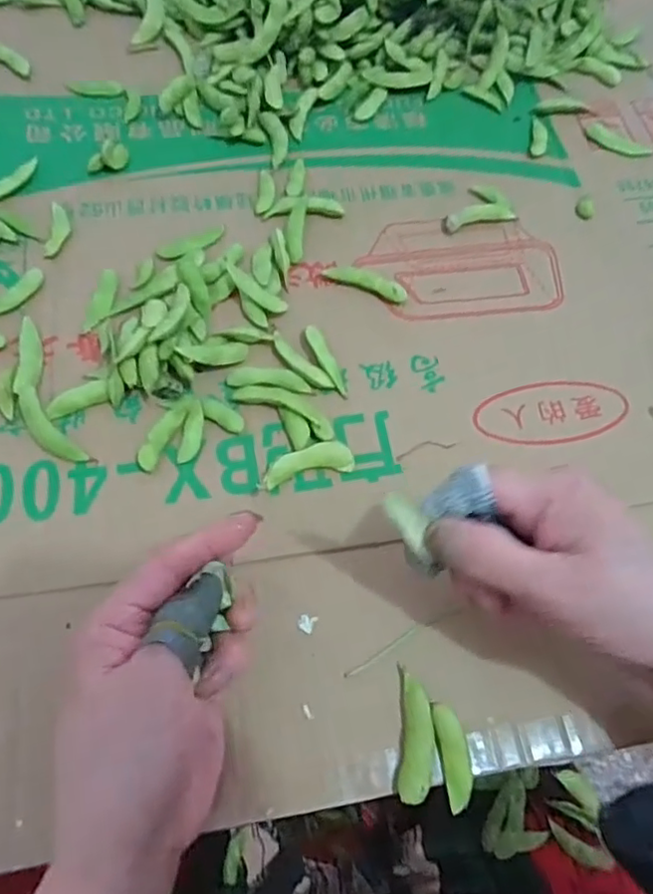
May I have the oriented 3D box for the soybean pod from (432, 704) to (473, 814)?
[{"bbox_3d":[0.059,0.141,0.282,0.012,0.008,0.044,-8,66,-7],"label":"soybean pod"}]

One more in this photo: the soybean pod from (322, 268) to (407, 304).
[{"bbox_3d":[0.026,-0.109,0.409,0.056,0.012,0.013,22,66,7],"label":"soybean pod"}]

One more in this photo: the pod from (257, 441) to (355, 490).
[{"bbox_3d":[-0.011,0.010,0.345,0.053,0.008,0.017,-13,66,-9],"label":"pod"}]

